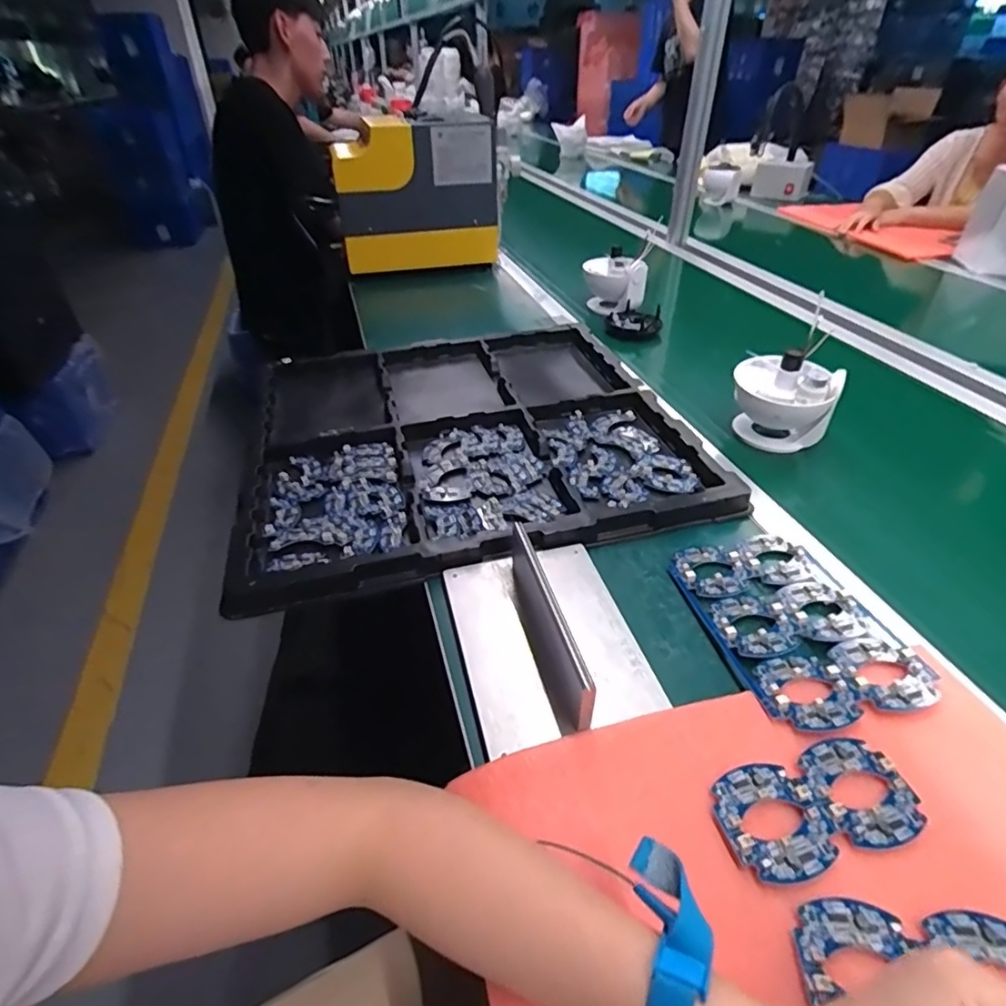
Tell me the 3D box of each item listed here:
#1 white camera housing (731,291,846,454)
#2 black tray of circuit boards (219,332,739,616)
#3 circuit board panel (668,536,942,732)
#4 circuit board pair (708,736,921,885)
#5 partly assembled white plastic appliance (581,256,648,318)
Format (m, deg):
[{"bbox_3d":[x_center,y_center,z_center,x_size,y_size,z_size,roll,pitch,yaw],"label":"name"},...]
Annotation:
[{"bbox_3d":[0.359,-0.146,0.727,0.115,0.133,0.125,17,42,20],"label":"white camera housing"},{"bbox_3d":[-0.055,-0.093,0.759,0.529,0.065,0.520,-9,40,-11],"label":"black tray of circuit boards"},{"bbox_3d":[0.247,0.099,0.493,0.140,0.009,0.199,-9,35,-8],"label":"circuit board panel"},{"bbox_3d":[0.200,0.193,0.365,0.129,0.004,0.066,-11,40,-13],"label":"circuit board pair"},{"bbox_3d":[0.207,-0.413,1.089,0.106,0.091,0.070,7,39,9],"label":"partly assembled white plastic appliance"}]

